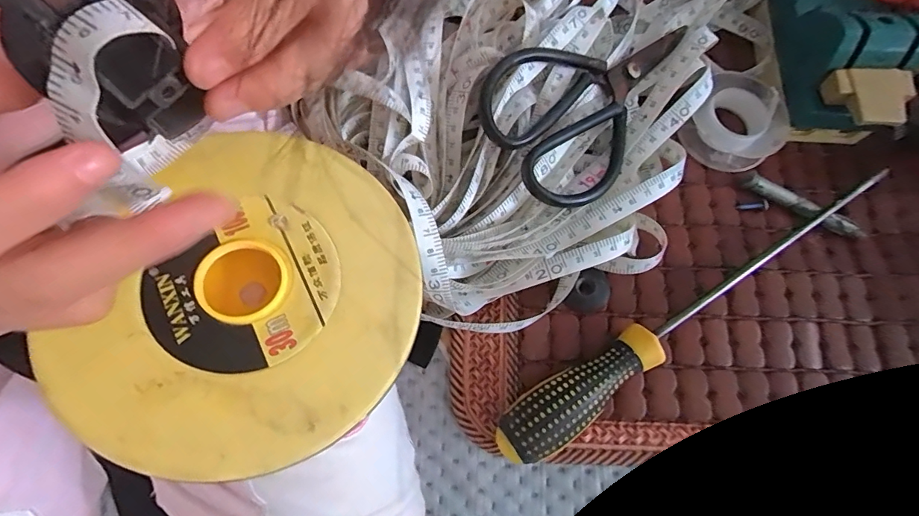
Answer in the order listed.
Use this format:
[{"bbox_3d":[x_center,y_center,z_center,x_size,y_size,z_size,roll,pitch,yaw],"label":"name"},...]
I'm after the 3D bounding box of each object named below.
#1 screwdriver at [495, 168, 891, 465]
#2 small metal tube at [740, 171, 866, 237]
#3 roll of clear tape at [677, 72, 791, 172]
[{"bbox_3d":[0.136,0.023,0.258,0.278,0.029,0.028,-35,76,-9],"label":"screwdriver"},{"bbox_3d":[0.221,-0.034,0.289,0.076,0.007,0.011,32,77,9],"label":"small metal tube"},{"bbox_3d":[0.188,-0.092,0.302,0.057,0.020,0.067,42,79,12],"label":"roll of clear tape"}]

